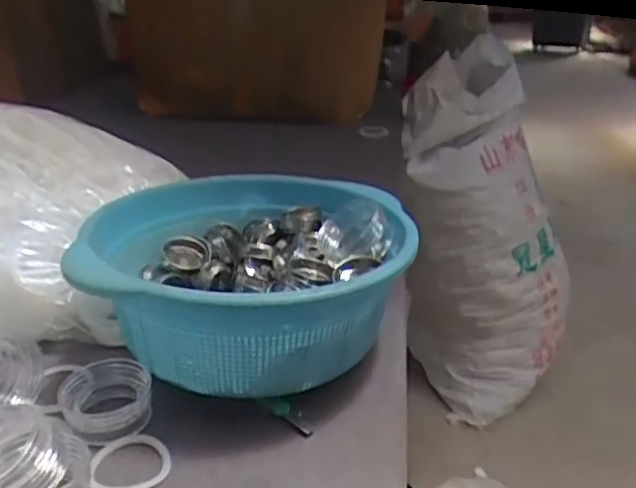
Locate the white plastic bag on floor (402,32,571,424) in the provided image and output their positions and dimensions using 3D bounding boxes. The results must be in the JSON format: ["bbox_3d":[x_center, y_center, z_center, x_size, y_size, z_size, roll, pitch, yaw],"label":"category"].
[{"bbox_3d":[0.418,-0.020,1.554,0.408,0.762,0.412,21,33,36],"label":"white plastic bag on floor"}]

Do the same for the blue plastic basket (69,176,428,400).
[{"bbox_3d":[-0.061,0.033,0.573,0.267,0.132,0.275,-1,26,-1],"label":"blue plastic basket"}]

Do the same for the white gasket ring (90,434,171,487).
[{"bbox_3d":[-0.136,0.159,0.454,0.056,0.010,0.052,0,26,0],"label":"white gasket ring"}]

